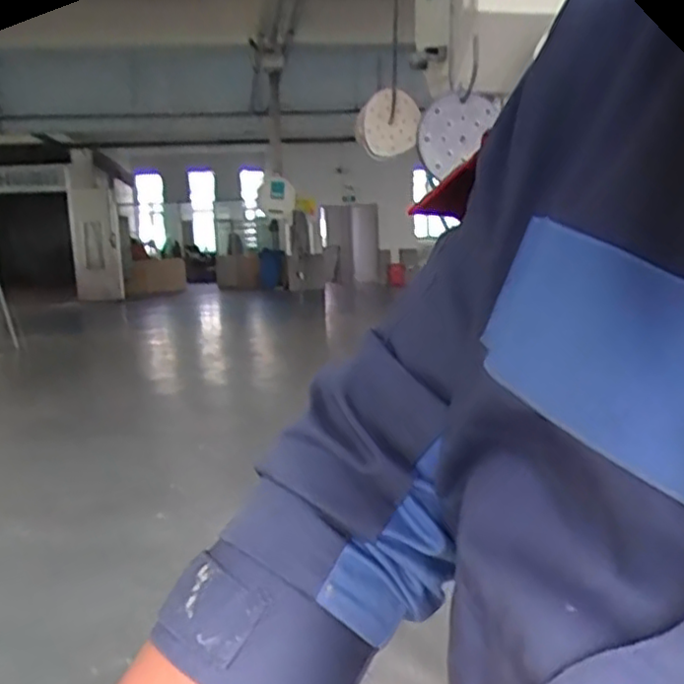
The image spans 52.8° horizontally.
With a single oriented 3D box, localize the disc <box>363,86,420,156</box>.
[{"bbox_3d":[0.104,-0.457,1.436,0.135,0.133,0.015,-9,33,-28],"label":"disc"}]

